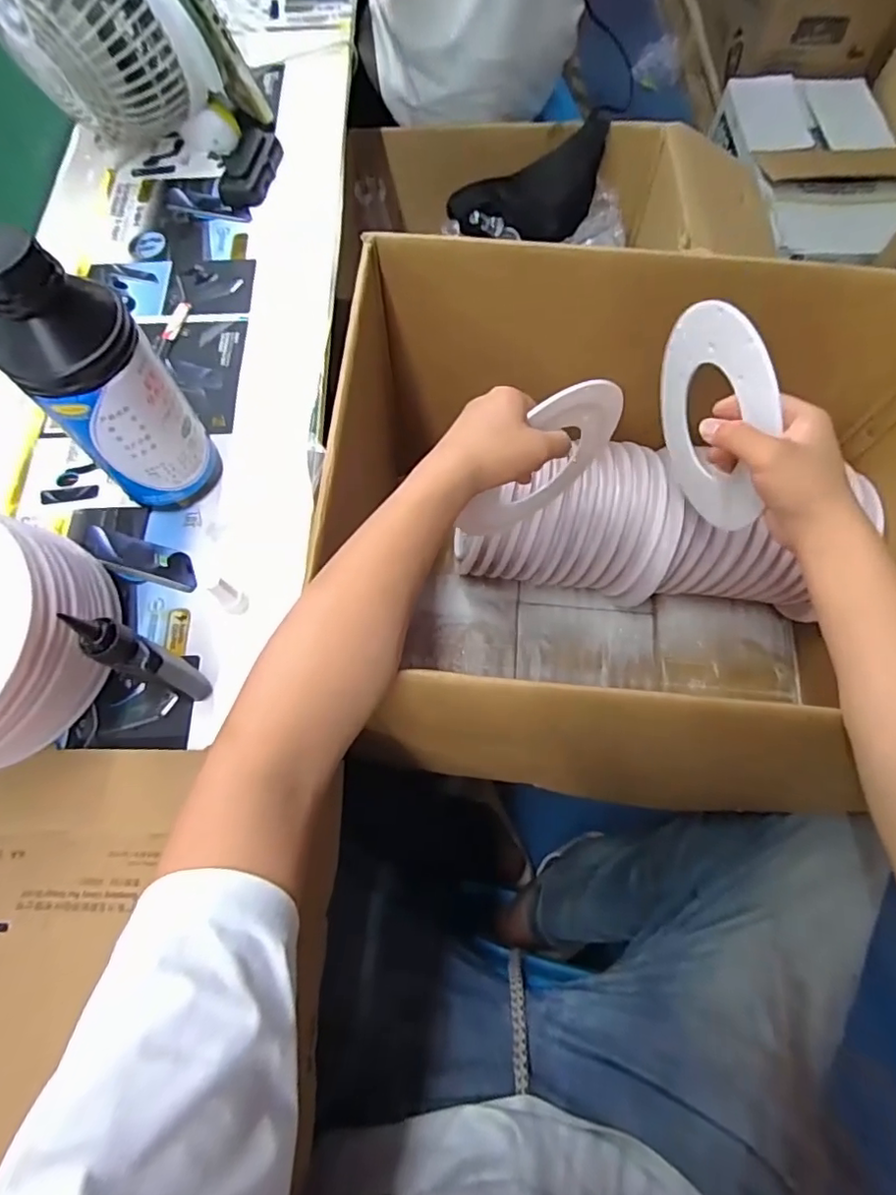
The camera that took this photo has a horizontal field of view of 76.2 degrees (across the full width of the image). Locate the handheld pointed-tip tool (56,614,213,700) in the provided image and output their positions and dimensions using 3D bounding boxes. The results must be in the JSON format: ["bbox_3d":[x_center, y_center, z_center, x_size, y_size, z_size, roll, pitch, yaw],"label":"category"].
[{"bbox_3d":[-0.201,0.044,0.388,0.029,0.144,0.024,16,69,8],"label":"handheld pointed-tip tool"}]

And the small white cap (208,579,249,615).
[{"bbox_3d":[-0.172,0.000,0.455,0.013,0.044,0.017,41,74,16],"label":"small white cap"}]

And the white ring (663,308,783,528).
[{"bbox_3d":[0.238,-0.160,0.523,0.008,0.199,0.173,-15,41,1],"label":"white ring"}]

